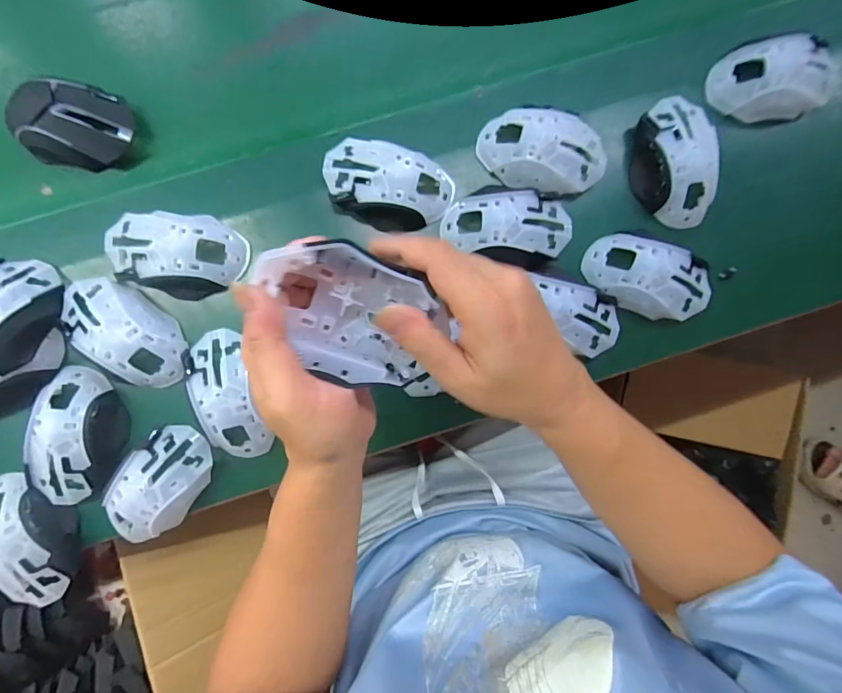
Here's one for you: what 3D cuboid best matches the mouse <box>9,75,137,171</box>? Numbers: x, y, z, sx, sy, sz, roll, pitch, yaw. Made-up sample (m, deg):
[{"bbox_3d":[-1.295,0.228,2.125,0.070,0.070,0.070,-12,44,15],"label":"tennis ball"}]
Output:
[{"bbox_3d":[-0.317,-0.201,0.368,0.107,0.032,0.066,7,87,-1],"label":"mouse"}]

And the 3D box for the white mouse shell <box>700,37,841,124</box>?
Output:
[{"bbox_3d":[0.360,-0.266,0.412,0.134,0.044,0.065,-11,88,-2],"label":"white mouse shell"}]

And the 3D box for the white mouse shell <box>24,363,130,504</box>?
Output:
[{"bbox_3d":[-0.303,0.080,0.359,0.068,0.034,0.119,5,87,-1],"label":"white mouse shell"}]

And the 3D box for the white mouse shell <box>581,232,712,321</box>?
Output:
[{"bbox_3d":[0.217,-0.068,0.384,0.120,0.032,0.073,21,87,0],"label":"white mouse shell"}]

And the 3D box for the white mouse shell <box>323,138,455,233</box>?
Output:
[{"bbox_3d":[-0.030,-0.148,0.376,0.120,0.037,0.074,10,87,-1],"label":"white mouse shell"}]

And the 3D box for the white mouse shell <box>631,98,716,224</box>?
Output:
[{"bbox_3d":[0.238,-0.175,0.386,0.063,0.033,0.114,-5,88,-2],"label":"white mouse shell"}]

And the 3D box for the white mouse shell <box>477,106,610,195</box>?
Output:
[{"bbox_3d":[0.114,-0.182,0.385,0.121,0.039,0.071,5,87,-1],"label":"white mouse shell"}]

